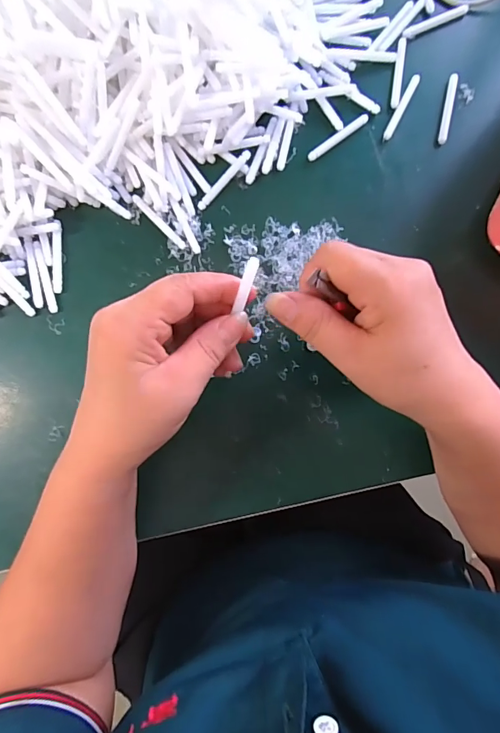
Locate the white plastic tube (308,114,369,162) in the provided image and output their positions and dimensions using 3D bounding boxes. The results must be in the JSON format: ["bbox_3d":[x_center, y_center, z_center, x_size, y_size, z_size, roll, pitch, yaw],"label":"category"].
[{"bbox_3d":[0.073,-0.188,0.338,0.058,0.005,0.007,-36,88,-3],"label":"white plastic tube"}]

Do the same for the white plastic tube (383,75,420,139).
[{"bbox_3d":[0.126,-0.216,0.343,0.007,0.005,0.059,26,86,0],"label":"white plastic tube"}]

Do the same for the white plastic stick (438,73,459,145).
[{"bbox_3d":[0.165,-0.214,0.343,0.008,0.007,0.058,11,86,-1],"label":"white plastic stick"}]

